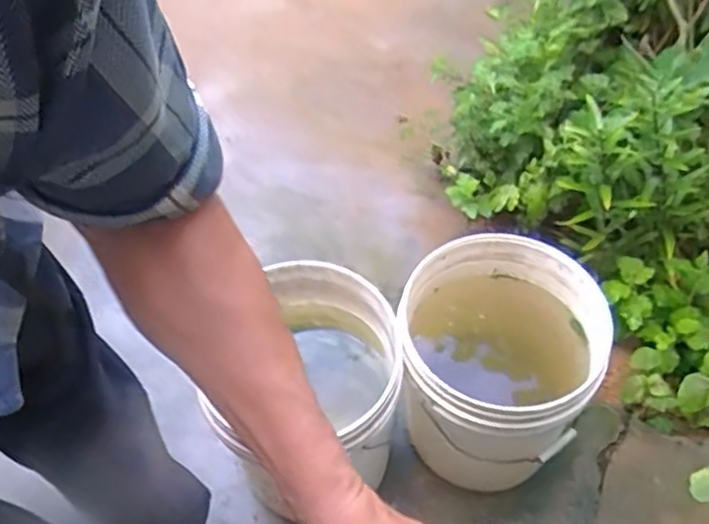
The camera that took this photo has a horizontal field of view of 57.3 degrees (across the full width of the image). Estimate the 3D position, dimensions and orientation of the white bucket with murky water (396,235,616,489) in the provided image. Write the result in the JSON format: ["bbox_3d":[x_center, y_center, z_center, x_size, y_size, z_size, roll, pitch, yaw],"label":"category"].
[{"bbox_3d":[0.230,0.202,1.089,0.305,0.393,0.298,7,51,10],"label":"white bucket with murky water"}]

